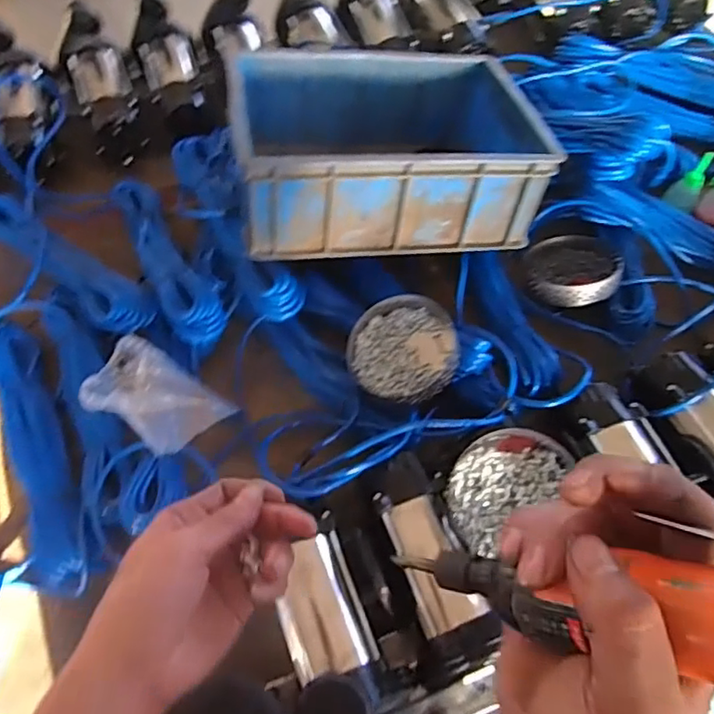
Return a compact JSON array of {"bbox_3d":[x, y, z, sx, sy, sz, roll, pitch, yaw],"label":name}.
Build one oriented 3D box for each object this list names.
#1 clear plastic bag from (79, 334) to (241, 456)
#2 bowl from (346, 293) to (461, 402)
[{"bbox_3d":[-0.239,0.059,0.725,0.164,0.083,0.110,29,64,15],"label":"clear plastic bag"},{"bbox_3d":[0.058,-0.011,0.742,0.132,0.047,0.138,0,60,0],"label":"bowl"}]

